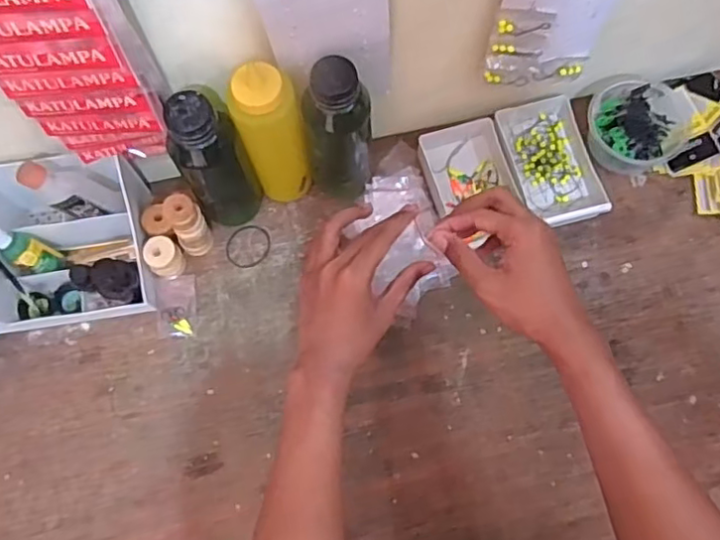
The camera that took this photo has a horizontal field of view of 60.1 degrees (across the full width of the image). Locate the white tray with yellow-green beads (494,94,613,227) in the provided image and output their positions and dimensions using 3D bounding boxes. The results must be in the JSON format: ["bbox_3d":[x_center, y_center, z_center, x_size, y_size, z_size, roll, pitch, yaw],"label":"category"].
[{"bbox_3d":[0.208,-0.123,0.678,0.080,0.032,0.153,-12,74,-2],"label":"white tray with yellow-green beads"}]

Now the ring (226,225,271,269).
[{"bbox_3d":[-0.121,-0.025,0.676,0.047,0.004,0.050,0,74,1],"label":"ring"}]

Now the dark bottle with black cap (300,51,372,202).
[{"bbox_3d":[-0.020,-0.127,0.603,0.062,0.185,0.056,3,74,2],"label":"dark bottle with black cap"}]

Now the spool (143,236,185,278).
[{"bbox_3d":[-0.202,-0.012,0.645,0.030,0.045,0.032,0,74,1],"label":"spool"}]

